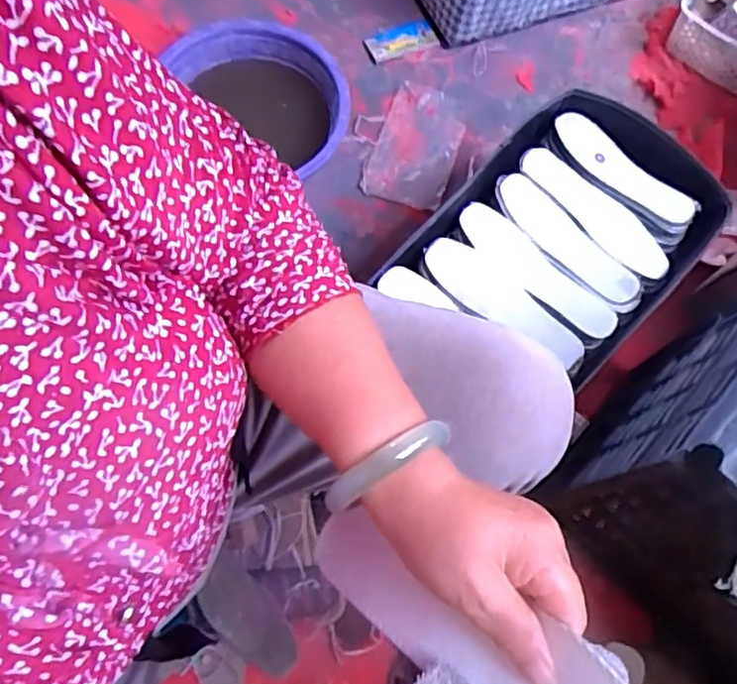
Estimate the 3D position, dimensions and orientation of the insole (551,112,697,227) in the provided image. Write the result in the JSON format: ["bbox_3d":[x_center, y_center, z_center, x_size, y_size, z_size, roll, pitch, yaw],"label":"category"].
[{"bbox_3d":[0.344,-0.235,0.876,0.217,0.021,0.055,41,74,10],"label":"insole"}]

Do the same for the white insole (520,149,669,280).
[{"bbox_3d":[0.306,-0.177,0.856,0.079,0.021,0.229,-40,78,-15],"label":"white insole"}]

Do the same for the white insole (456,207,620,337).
[{"bbox_3d":[0.210,-0.090,0.806,0.229,0.027,0.070,43,74,11],"label":"white insole"}]

